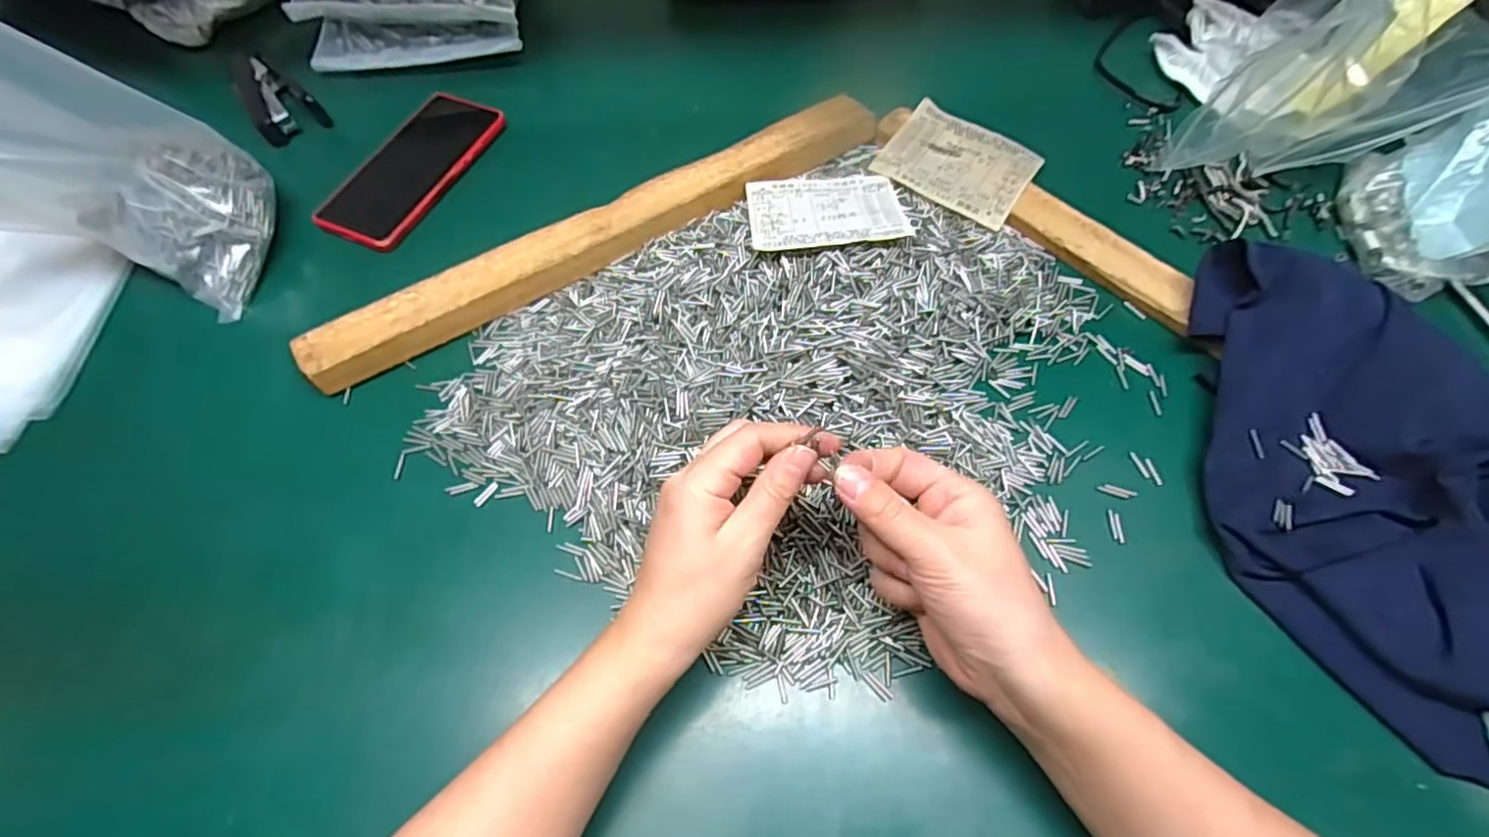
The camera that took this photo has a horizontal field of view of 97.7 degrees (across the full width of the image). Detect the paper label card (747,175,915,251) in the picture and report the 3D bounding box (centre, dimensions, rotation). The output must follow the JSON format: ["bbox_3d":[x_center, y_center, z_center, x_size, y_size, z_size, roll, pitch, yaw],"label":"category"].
[{"bbox_3d":[0.059,-0.152,0.473,0.109,0.007,0.085,-4,49,0],"label":"paper label card"}]

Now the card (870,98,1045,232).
[{"bbox_3d":[0.168,-0.200,0.506,0.109,0.007,0.088,32,70,16],"label":"card"}]

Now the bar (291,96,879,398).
[{"bbox_3d":[-0.098,-0.141,0.485,0.446,0.024,0.054,-28,65,-12],"label":"bar"}]

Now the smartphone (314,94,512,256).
[{"bbox_3d":[-0.277,-0.208,0.542,0.086,0.017,0.168,25,66,14],"label":"smartphone"}]

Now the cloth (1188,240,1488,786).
[{"bbox_3d":[0.349,0.024,0.363,0.183,0.055,0.271,-19,64,-7],"label":"cloth"}]

